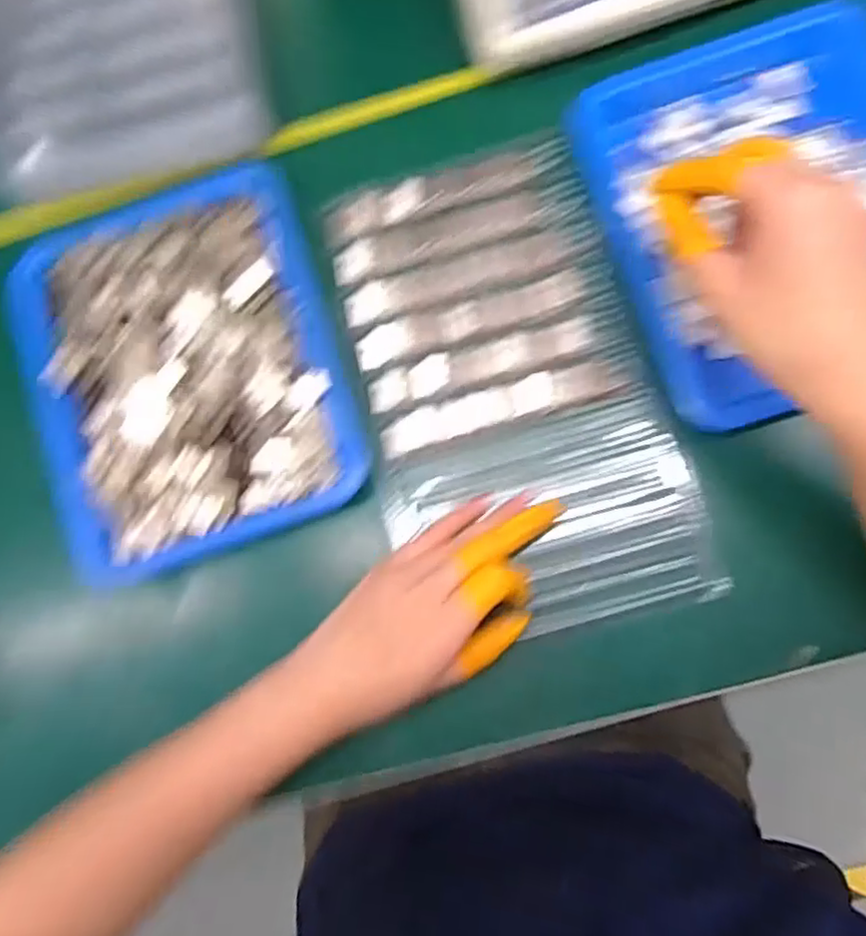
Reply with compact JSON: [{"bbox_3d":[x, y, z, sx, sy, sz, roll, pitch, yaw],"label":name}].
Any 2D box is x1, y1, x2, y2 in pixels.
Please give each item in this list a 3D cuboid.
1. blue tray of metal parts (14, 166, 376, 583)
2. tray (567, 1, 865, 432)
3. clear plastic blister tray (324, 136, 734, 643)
[{"bbox_3d":[-0.149,-0.058,0.408,0.178,0.037,0.217,-19,80,3],"label":"blue tray of metal parts"},{"bbox_3d":[0.194,-0.146,0.389,0.178,0.036,0.219,-17,85,4],"label":"tray"},{"bbox_3d":[0.044,-0.048,0.402,0.163,0.021,0.280,-15,85,4],"label":"clear plastic blister tray"}]

